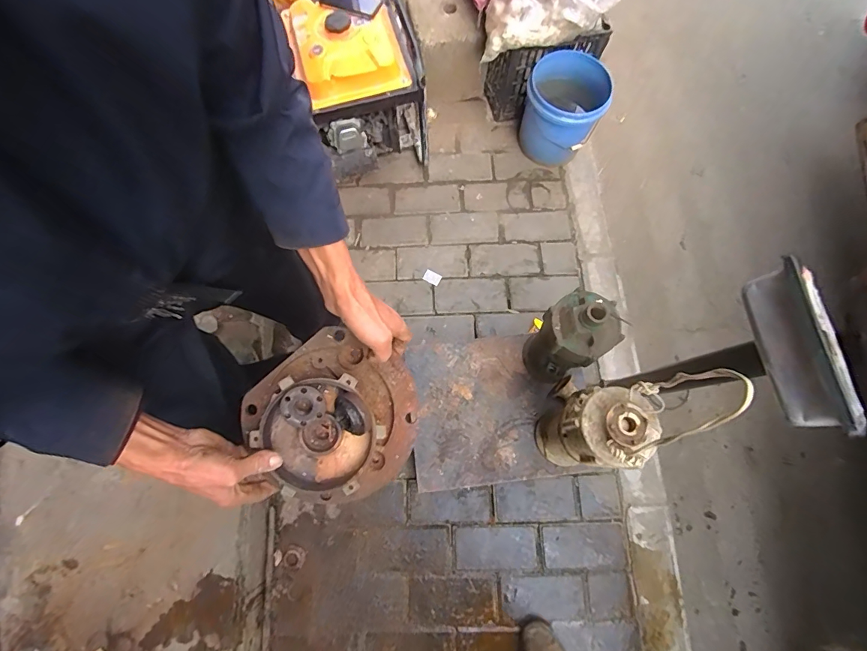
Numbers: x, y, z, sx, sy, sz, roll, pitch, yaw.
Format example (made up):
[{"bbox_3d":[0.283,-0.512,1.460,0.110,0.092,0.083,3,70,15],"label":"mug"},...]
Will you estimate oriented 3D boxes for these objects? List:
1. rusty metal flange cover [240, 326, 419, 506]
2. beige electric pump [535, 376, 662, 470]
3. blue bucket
[{"bbox_3d":[-0.131,0.128,0.549,0.224,0.070,0.224,-45,92,-4],"label":"rusty metal flange cover"},{"bbox_3d":[0.357,0.216,0.957,0.141,0.428,0.197,36,77,13],"label":"beige electric pump"},{"bbox_3d":[0.431,-0.723,1.424,0.249,0.276,0.238,-1,72,2],"label":"blue bucket"}]

